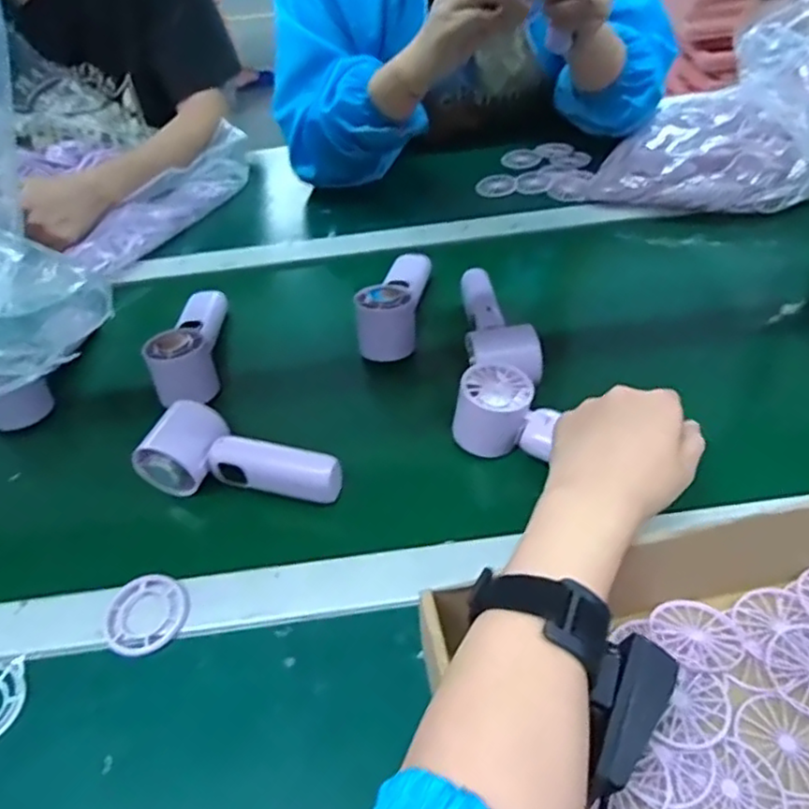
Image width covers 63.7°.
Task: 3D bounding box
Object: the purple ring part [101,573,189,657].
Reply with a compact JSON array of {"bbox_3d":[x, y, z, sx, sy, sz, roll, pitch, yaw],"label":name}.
[{"bbox_3d":[-0.170,0.138,0.429,0.055,0.006,0.054,26,52,28],"label":"purple ring part"}]

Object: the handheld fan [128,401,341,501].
[{"bbox_3d":[-0.125,0.044,0.496,0.154,0.057,0.050,11,47,16],"label":"handheld fan"}]

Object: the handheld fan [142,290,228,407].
[{"bbox_3d":[-0.201,-0.064,0.617,0.050,0.057,0.147,-7,45,-2],"label":"handheld fan"}]

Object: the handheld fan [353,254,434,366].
[{"bbox_3d":[-0.008,-0.105,0.633,0.053,0.059,0.148,3,45,9],"label":"handheld fan"}]

